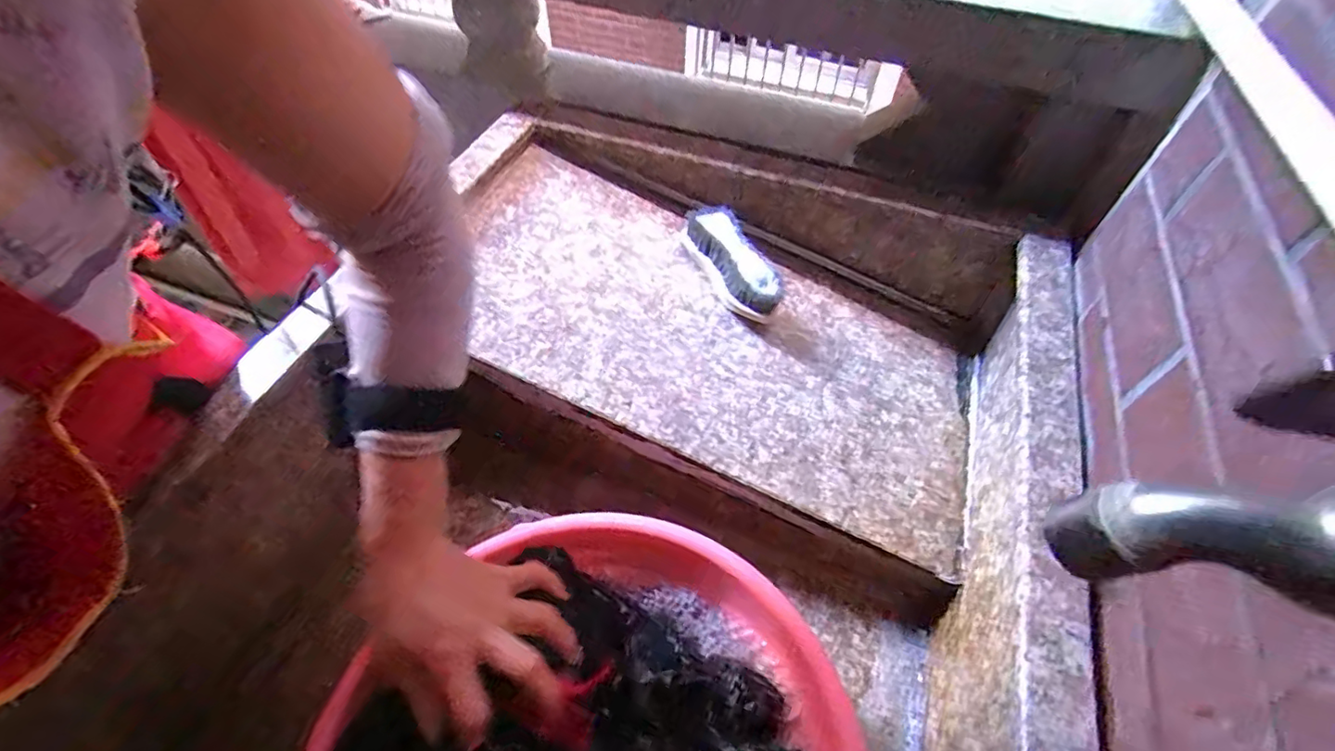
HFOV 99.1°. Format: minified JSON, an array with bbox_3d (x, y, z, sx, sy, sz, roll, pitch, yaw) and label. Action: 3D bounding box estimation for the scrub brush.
[{"bbox_3d":[0.068,-0.119,0.586,0.048,0.038,0.130,-27,71,-19],"label":"scrub brush"}]

